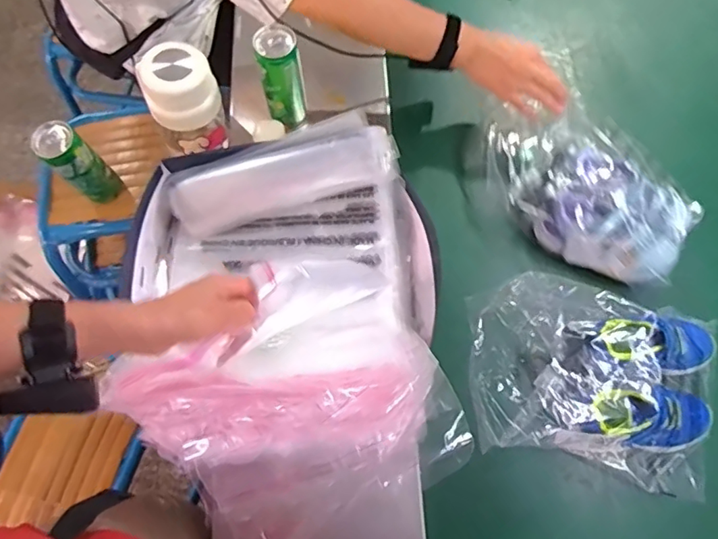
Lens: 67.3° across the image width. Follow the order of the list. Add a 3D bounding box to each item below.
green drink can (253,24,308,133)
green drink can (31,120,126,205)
[{"bbox_3d":[-0.105,-0.264,0.758,0.054,0.158,0.050,0,68,1],"label":"green drink can"},{"bbox_3d":[-0.401,-0.147,0.776,0.053,0.147,0.061,41,74,16],"label":"green drink can"}]

